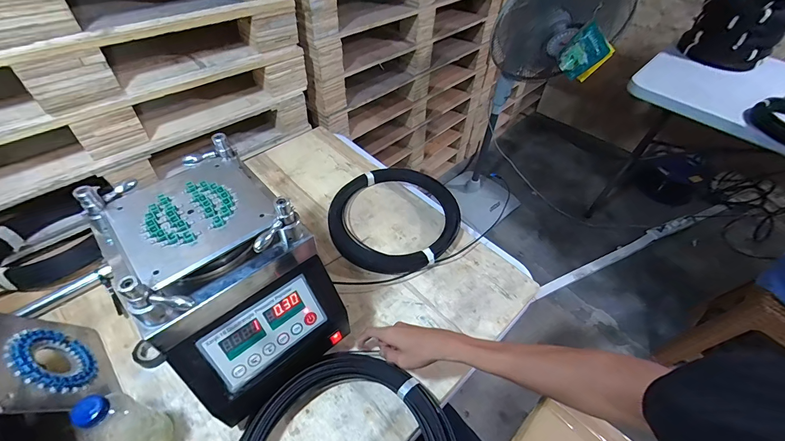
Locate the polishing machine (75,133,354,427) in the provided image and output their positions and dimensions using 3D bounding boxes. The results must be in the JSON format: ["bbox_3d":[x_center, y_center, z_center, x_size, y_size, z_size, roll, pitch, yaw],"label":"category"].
[{"bbox_3d":[-0.225,0.088,0.490,0.224,0.259,0.272,-33,59,-28],"label":"polishing machine"}]

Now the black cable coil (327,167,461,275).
[{"bbox_3d":[0.006,-0.010,0.788,0.281,0.049,0.265,2,49,-2],"label":"black cable coil"}]

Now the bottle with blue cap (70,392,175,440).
[{"bbox_3d":[-0.356,0.263,0.454,0.069,0.172,0.058,17,50,11],"label":"bottle with blue cap"}]

